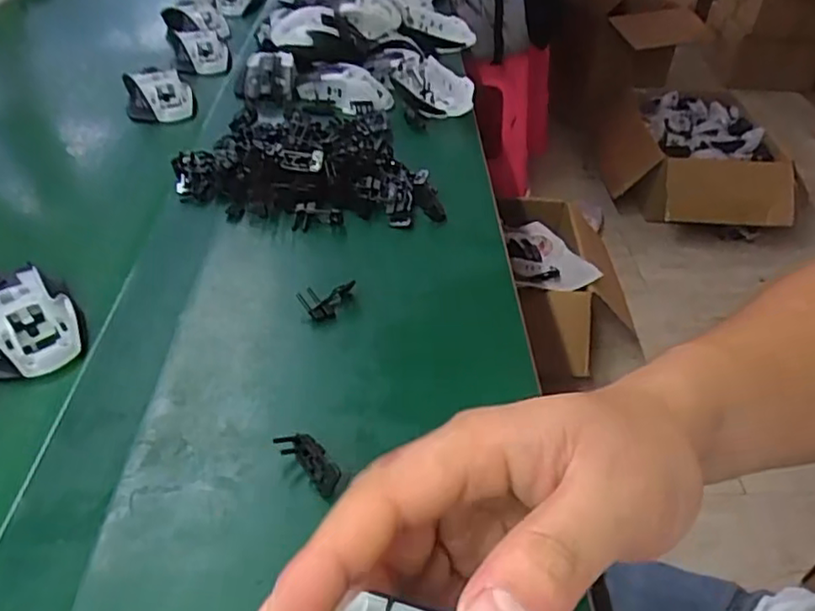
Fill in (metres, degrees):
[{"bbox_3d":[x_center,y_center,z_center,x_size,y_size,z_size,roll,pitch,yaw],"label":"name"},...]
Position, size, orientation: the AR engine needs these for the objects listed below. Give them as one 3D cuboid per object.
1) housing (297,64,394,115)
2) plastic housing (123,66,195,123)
[{"bbox_3d":[-0.071,-0.248,0.731,0.103,0.033,0.052,12,41,5],"label":"housing"},{"bbox_3d":[-0.271,-0.234,0.700,0.068,0.034,0.076,-10,43,-19],"label":"plastic housing"}]

